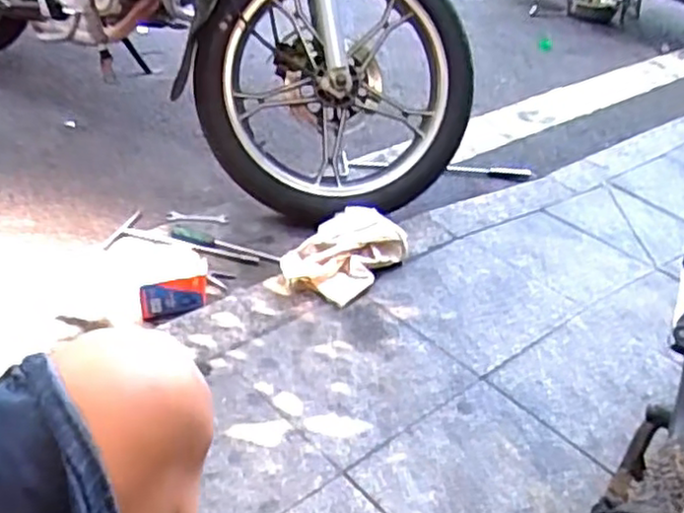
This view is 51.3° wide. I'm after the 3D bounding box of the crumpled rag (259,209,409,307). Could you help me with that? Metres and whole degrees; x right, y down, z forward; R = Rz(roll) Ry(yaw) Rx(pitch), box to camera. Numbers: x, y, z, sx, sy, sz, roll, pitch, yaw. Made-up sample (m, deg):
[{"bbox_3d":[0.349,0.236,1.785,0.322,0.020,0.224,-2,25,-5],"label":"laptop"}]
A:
[{"bbox_3d":[-0.001,-0.001,1.352,0.153,0.070,0.269,27,41,29],"label":"crumpled rag"}]

